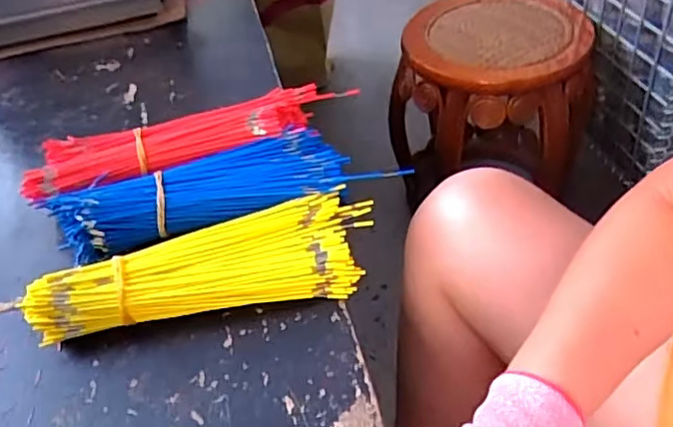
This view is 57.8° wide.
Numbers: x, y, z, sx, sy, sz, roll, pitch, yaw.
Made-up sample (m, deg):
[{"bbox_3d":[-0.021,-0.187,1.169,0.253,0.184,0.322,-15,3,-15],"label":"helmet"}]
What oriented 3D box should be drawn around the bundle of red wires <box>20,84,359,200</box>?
[{"bbox_3d":[-0.131,-0.063,0.586,0.312,0.048,0.073,-13,45,-6],"label":"bundle of red wires"}]

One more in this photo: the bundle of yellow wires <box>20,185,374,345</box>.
[{"bbox_3d":[-0.101,0.041,0.481,0.255,0.042,0.081,-10,44,-4],"label":"bundle of yellow wires"}]

